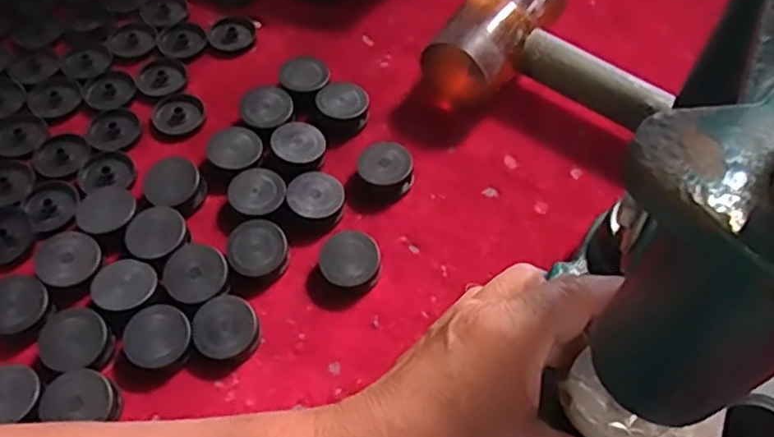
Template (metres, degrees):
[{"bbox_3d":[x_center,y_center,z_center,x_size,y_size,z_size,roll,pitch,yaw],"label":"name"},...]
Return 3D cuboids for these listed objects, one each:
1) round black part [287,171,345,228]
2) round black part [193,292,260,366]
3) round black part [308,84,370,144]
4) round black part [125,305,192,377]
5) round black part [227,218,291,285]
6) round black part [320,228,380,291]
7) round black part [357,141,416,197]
[{"bbox_3d":[-0.041,-0.011,0.379,0.032,0.018,0.030,1,60,-1],"label":"round black part"},{"bbox_3d":[-0.084,0.058,0.341,0.032,0.015,0.032,1,60,-1],"label":"round black part"},{"bbox_3d":[-0.029,-0.069,0.414,0.036,0.019,0.030,-33,66,-19],"label":"round black part"},{"bbox_3d":[-0.117,0.063,0.336,0.032,0.016,0.032,1,60,-1],"label":"round black part"},{"bbox_3d":[-0.072,0.019,0.363,0.032,0.017,0.030,1,60,-1],"label":"round black part"},{"bbox_3d":[-0.020,0.024,0.359,0.032,0.020,0.029,-10,61,-7],"label":"round black part"},{"bbox_3d":[-0.001,-0.029,0.392,0.032,0.019,0.028,-10,61,-7],"label":"round black part"}]

